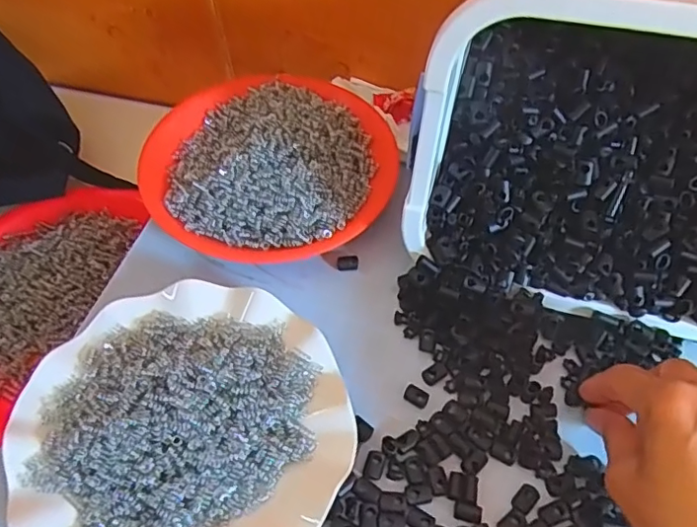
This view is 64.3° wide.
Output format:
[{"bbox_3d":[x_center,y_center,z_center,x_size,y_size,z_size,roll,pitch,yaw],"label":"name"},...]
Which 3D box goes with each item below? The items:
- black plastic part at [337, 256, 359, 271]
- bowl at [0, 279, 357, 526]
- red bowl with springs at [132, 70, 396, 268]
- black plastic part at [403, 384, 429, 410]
[{"bbox_3d":[0.000,0.000,0.408,0.016,0.009,0.010,-7,56,-2],"label":"black plastic part"},{"bbox_3d":[-0.093,0.096,0.320,0.177,0.034,0.177,-1,56,2],"label":"bowl"},{"bbox_3d":[-0.059,-0.080,0.443,0.190,0.046,0.181,-1,56,2],"label":"red bowl with springs"},{"bbox_3d":[0.042,0.082,0.344,0.015,0.005,0.011,25,60,18],"label":"black plastic part"}]

